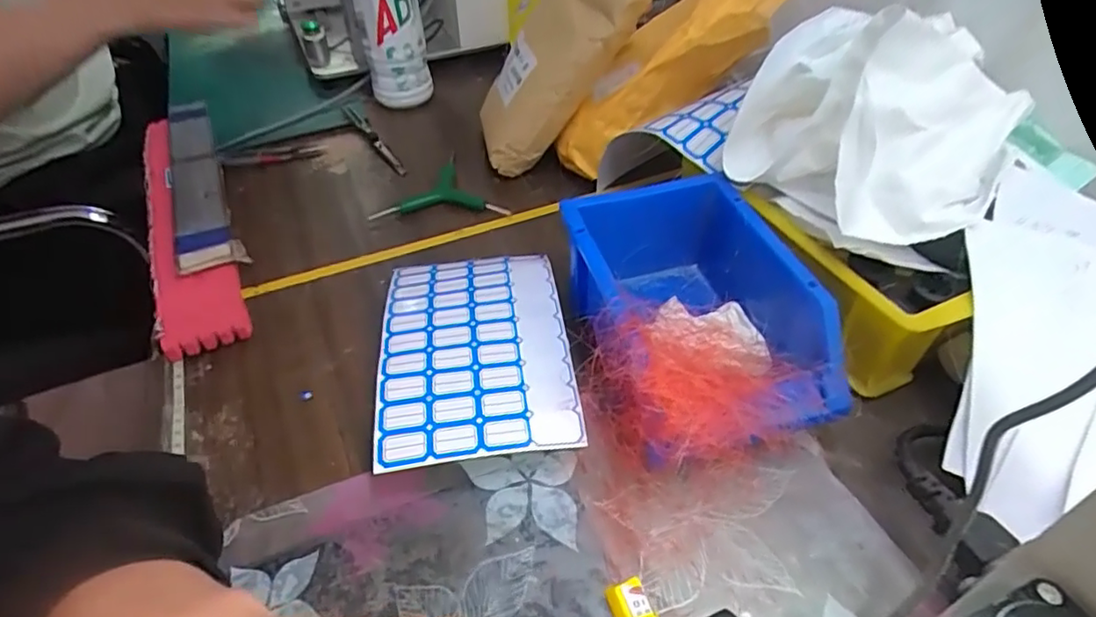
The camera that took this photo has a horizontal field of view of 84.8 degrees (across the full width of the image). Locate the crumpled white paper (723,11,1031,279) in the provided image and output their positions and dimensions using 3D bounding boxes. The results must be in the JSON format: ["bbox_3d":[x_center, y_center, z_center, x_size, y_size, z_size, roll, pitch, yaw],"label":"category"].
[{"bbox_3d":[0.192,-0.110,0.369,0.104,0.107,0.150,-30,52,-26],"label":"crumpled white paper"}]

